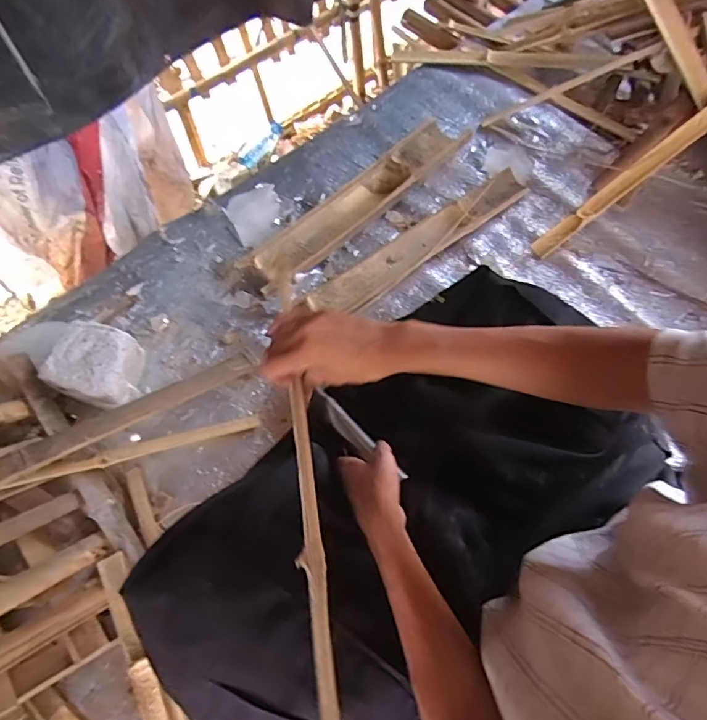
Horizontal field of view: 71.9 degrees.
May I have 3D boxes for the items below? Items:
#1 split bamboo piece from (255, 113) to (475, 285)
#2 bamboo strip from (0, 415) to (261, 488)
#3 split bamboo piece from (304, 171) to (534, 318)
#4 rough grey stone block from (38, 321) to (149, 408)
[{"bbox_3d":[0.016,-0.309,0.946,0.504,0.049,0.108,-40,69,-16],"label":"split bamboo piece"},{"bbox_3d":[-0.313,0.133,0.718,0.353,0.013,0.020,-12,63,-21],"label":"bamboo strip"},{"bbox_3d":[0.136,-0.224,0.910,0.478,0.033,0.077,-34,68,-14],"label":"split bamboo piece"},{"bbox_3d":[-0.409,0.010,0.790,0.136,0.075,0.119,18,66,10],"label":"rough grey stone block"}]

